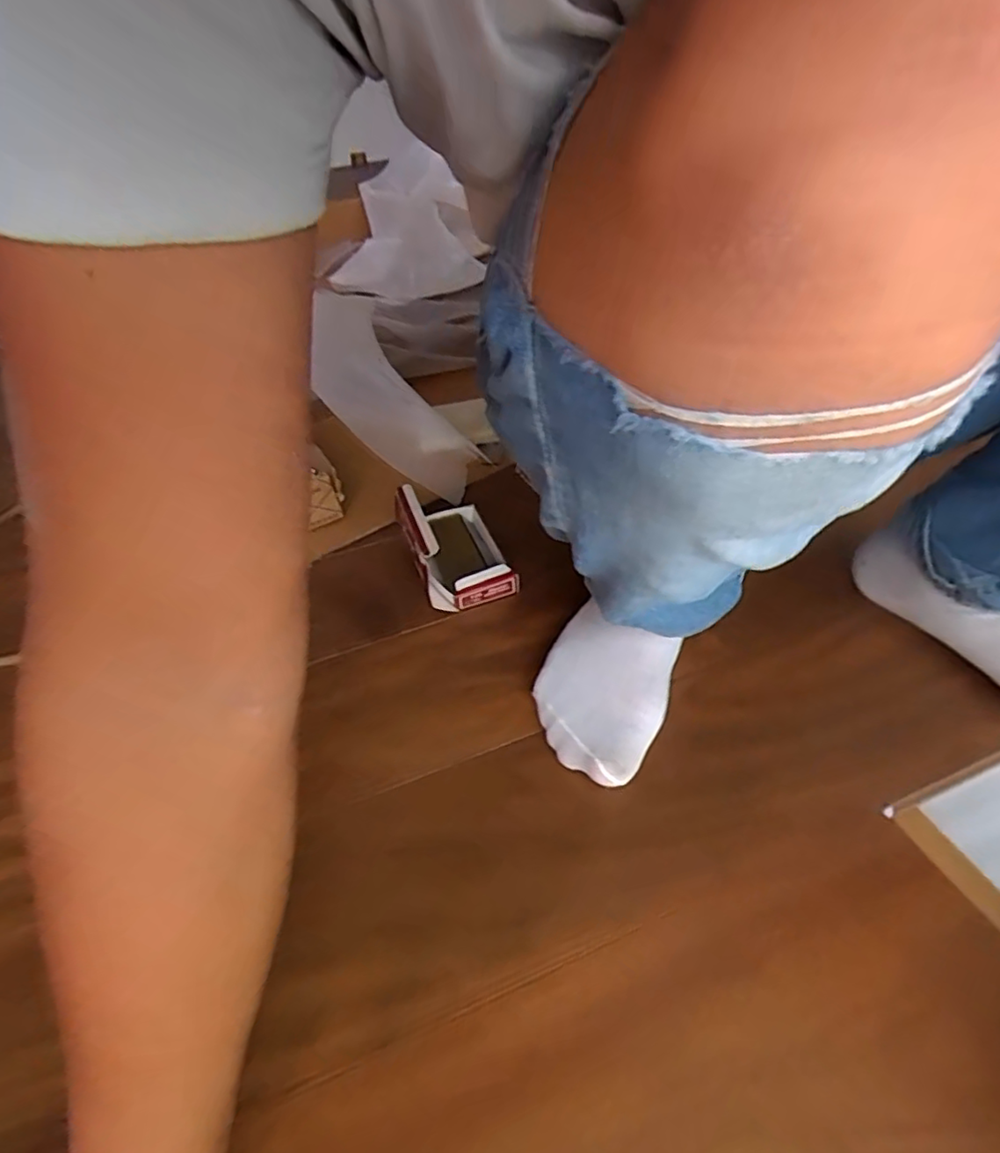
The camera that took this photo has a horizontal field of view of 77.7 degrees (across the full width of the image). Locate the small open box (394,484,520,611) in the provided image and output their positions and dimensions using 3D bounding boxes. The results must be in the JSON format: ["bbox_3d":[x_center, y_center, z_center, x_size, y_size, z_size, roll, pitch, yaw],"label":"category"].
[{"bbox_3d":[-0.047,-0.038,0.625,0.092,0.069,0.136,-18,41,-13],"label":"small open box"}]

